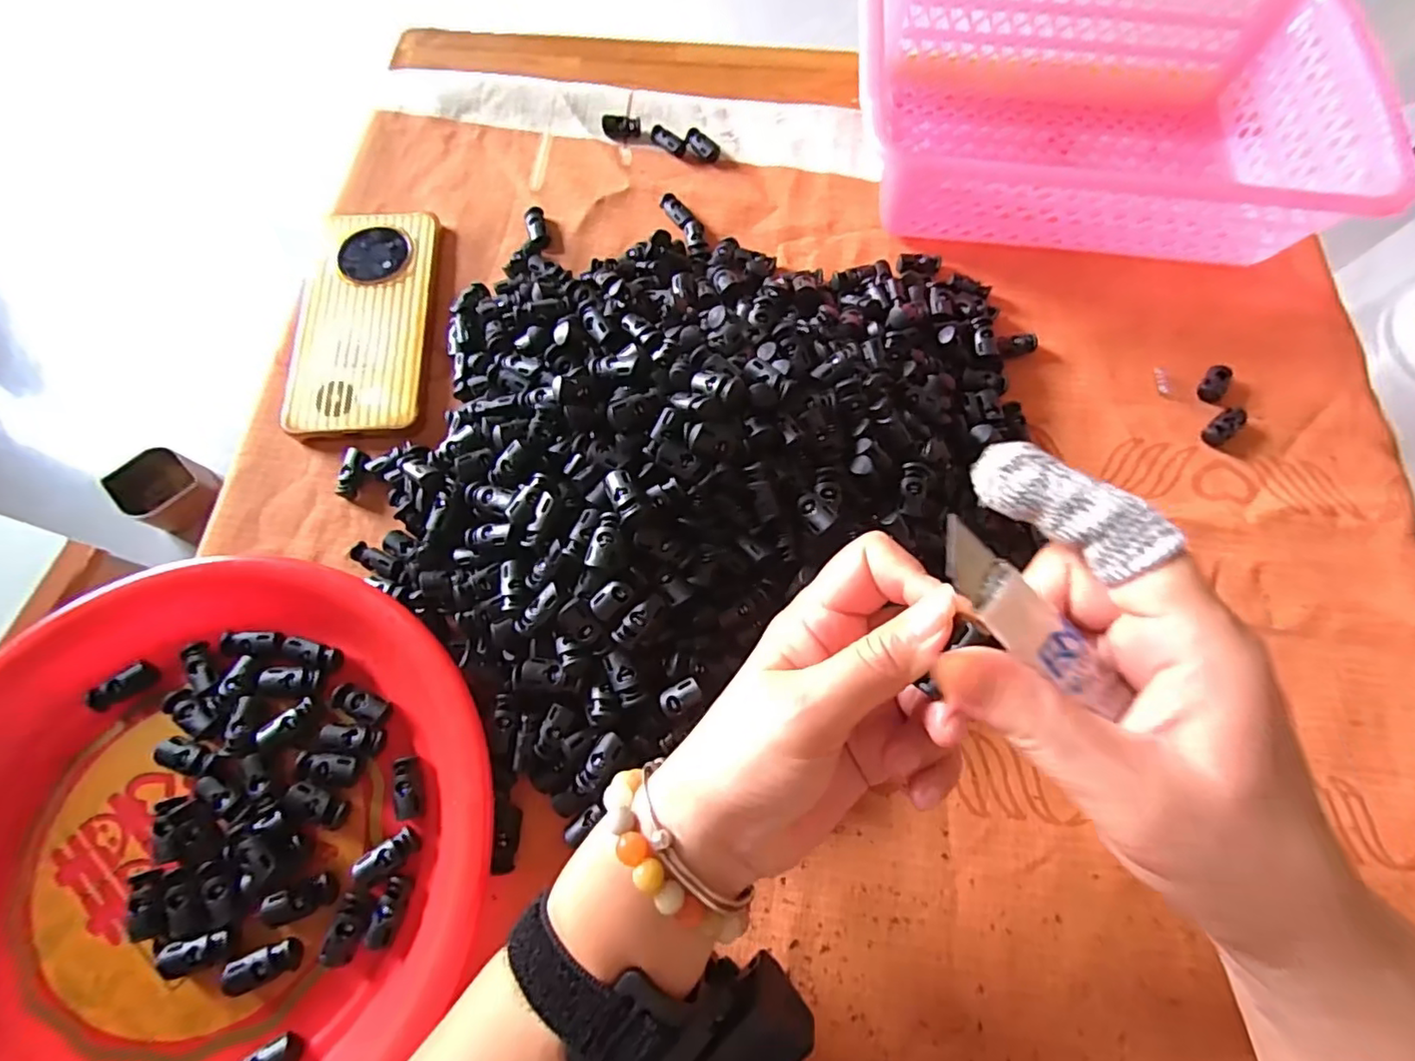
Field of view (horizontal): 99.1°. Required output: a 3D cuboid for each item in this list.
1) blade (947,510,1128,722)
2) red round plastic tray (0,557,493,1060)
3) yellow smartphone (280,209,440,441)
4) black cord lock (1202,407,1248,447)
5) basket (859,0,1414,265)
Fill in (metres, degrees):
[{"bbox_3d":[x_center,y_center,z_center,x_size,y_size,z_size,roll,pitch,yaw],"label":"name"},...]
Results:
[{"bbox_3d":[0.095,0.028,0.178,0.077,0.006,0.021,40,74,-9],"label":"blade"},{"bbox_3d":[-0.224,0.140,0.262,0.254,0.030,0.257,0,71,-1],"label":"red round plastic tray"},{"bbox_3d":[-0.211,-0.132,0.372,0.075,0.008,0.163,-2,71,-2],"label":"yellow smartphone"},{"bbox_3d":[0.313,-0.063,0.363,0.031,0.009,0.015,-42,77,-13],"label":"black cord lock"},{"bbox_3d":[0.249,-0.274,0.397,0.299,0.075,0.215,2,71,0],"label":"basket"}]

